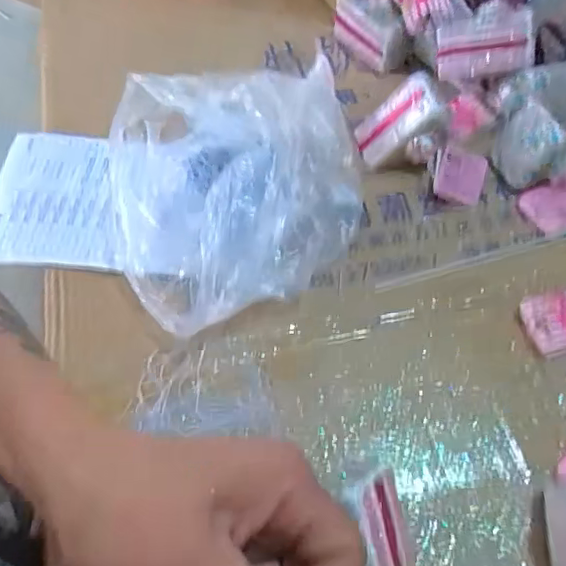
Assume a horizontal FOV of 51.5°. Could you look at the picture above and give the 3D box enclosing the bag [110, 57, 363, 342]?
[{"bbox_3d":[-0.042,-0.097,0.518,0.226,0.080,0.269,-13,59,-9],"label":"bag"}]

